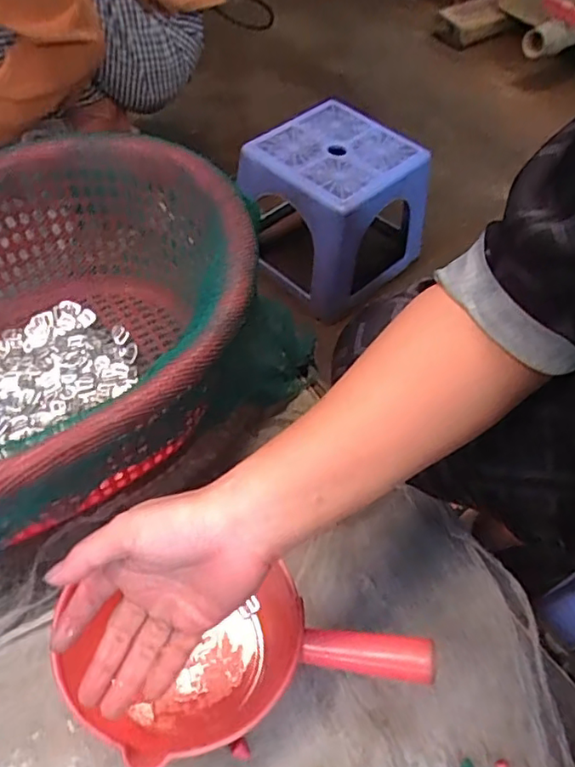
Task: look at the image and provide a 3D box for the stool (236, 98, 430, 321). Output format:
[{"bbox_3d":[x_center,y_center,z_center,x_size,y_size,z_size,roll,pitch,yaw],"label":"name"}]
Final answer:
[{"bbox_3d":[0.068,-0.282,0.968,0.265,0.215,0.212,-37,64,-26],"label":"stool"}]

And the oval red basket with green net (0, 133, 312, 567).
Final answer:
[{"bbox_3d":[-0.279,-0.038,0.608,0.537,0.211,0.391,-36,64,-26],"label":"oval red basket with green net"}]

